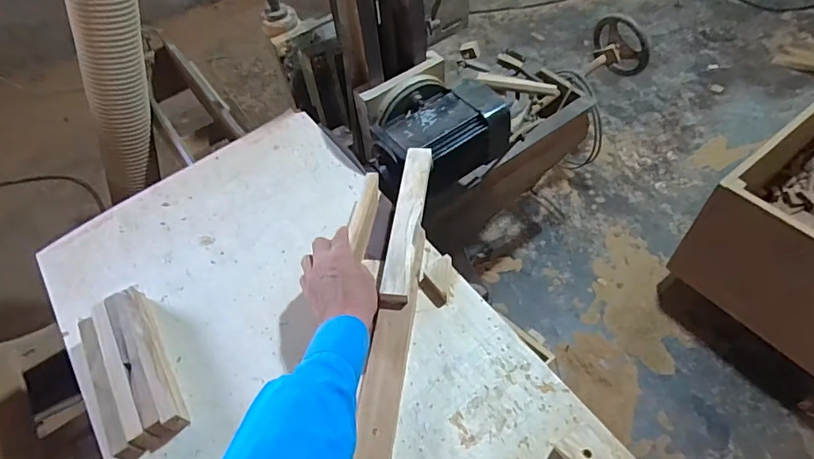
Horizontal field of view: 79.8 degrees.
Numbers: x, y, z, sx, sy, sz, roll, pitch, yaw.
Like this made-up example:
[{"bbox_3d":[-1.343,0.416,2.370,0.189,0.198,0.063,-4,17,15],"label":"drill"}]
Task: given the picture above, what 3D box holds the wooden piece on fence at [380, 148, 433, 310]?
[{"bbox_3d":[0.003,-0.011,0.740,0.042,0.029,0.269,6,58,8],"label":"wooden piece on fence"}]

